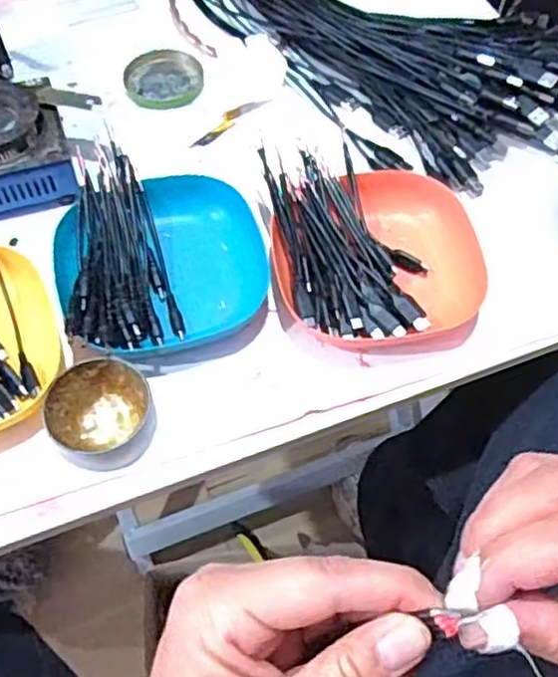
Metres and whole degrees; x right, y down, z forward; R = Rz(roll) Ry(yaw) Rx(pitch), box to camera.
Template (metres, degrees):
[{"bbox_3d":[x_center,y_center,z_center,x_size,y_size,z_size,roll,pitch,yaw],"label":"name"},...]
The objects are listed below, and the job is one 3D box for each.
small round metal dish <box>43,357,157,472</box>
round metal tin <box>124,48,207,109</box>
[{"bbox_3d":[-0.109,0.046,0.434,0.060,0.024,0.063,0,61,0],"label":"small round metal dish"},{"bbox_3d":[-0.098,-0.224,0.608,0.066,0.010,0.060,0,61,0],"label":"round metal tin"}]

